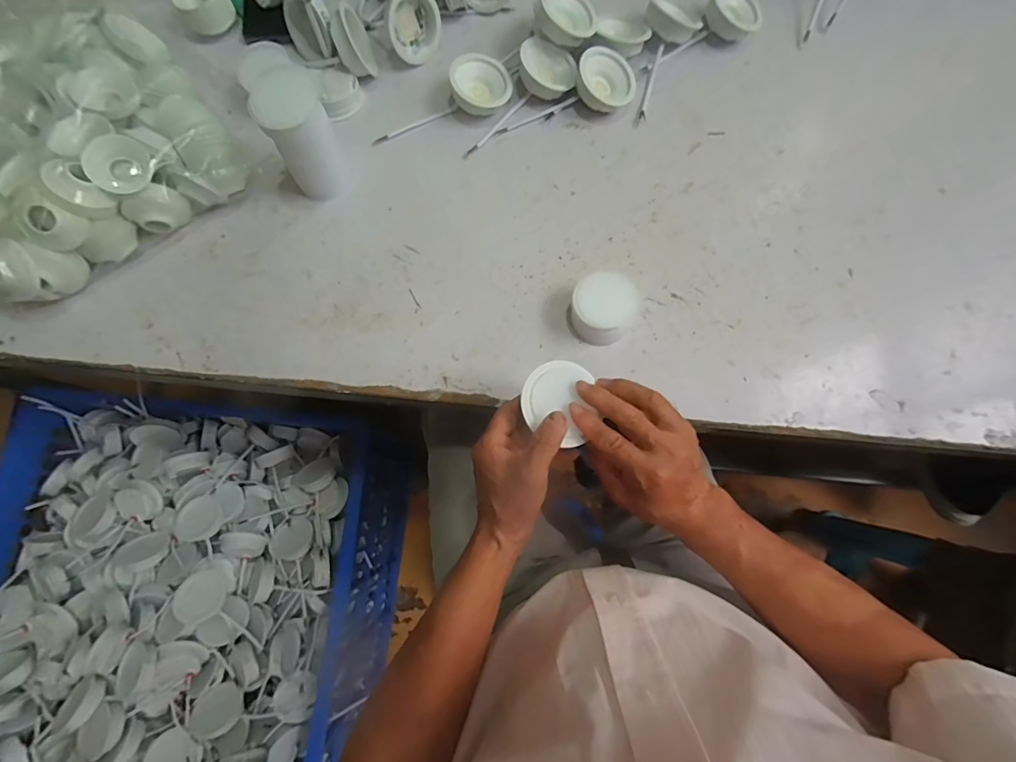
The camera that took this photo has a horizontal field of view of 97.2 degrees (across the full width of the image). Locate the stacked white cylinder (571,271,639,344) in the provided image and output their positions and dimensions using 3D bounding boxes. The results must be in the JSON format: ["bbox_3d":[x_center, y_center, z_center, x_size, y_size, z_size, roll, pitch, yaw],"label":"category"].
[{"bbox_3d":[0.095,-0.073,0.448,0.061,0.046,0.059,0,76,0],"label":"stacked white cylinder"}]

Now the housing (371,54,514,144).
[{"bbox_3d":[-0.077,-0.330,0.517,0.162,0.034,0.063,-14,77,-3],"label":"housing"}]

